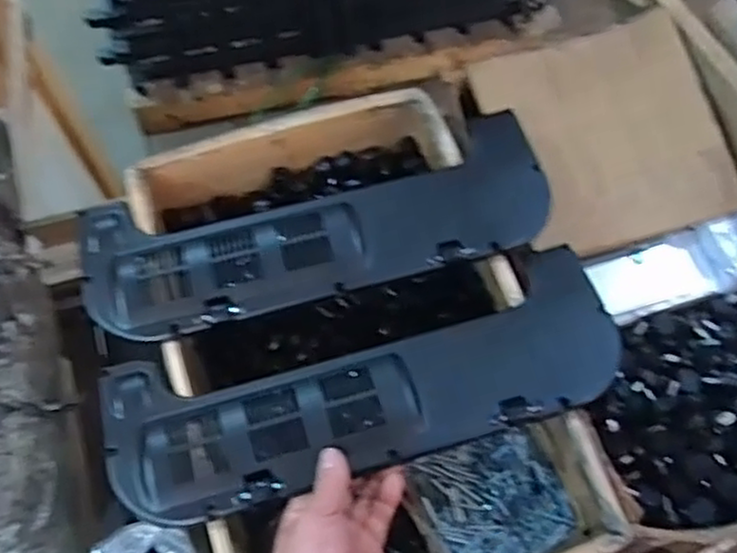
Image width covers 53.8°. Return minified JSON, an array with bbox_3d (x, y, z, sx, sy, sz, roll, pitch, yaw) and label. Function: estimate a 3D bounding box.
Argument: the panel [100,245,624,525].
[{"bbox_3d":[0.001,0.096,0.670,0.474,0.031,0.158,-15,67,-8],"label":"panel"}]

